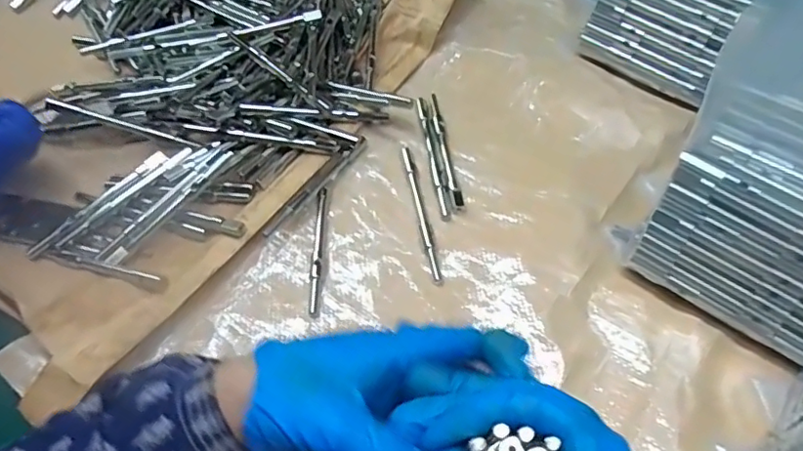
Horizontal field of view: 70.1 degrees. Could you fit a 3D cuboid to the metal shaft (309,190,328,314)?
[{"bbox_3d":[-0.057,0.015,0.398,0.007,0.006,0.096,-1,58,2],"label":"metal shaft"}]

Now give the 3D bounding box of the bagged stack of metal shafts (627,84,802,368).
[{"bbox_3d":[0.221,-0.004,0.347,0.123,0.091,0.116,34,65,21],"label":"bagged stack of metal shafts"}]

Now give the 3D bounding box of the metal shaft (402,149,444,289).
[{"bbox_3d":[0.014,-0.011,0.410,0.006,0.005,0.116,-10,60,-6],"label":"metal shaft"}]

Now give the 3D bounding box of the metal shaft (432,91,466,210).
[{"bbox_3d":[0.033,-0.059,0.434,0.009,0.004,0.108,-7,60,-4],"label":"metal shaft"}]

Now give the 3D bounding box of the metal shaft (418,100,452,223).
[{"bbox_3d":[0.024,-0.053,0.433,0.008,0.004,0.111,-8,58,-3],"label":"metal shaft"}]

